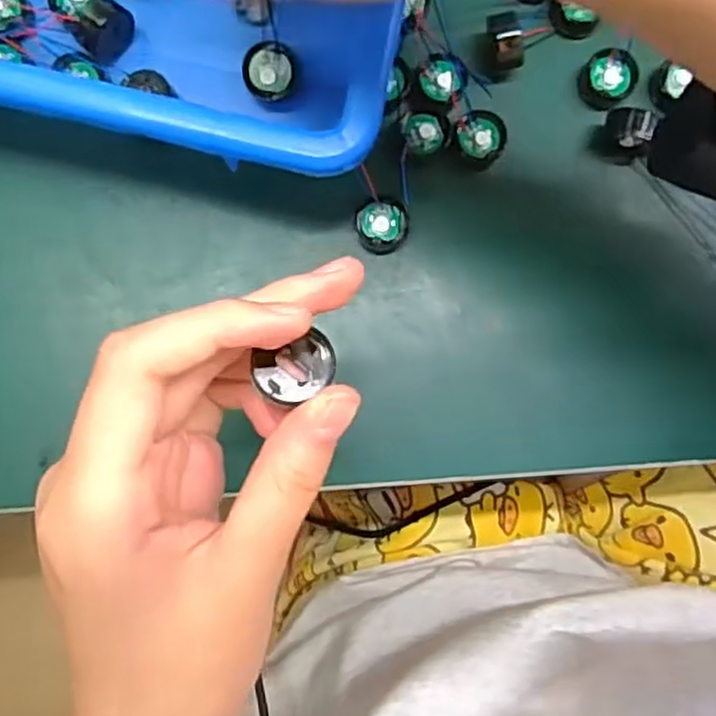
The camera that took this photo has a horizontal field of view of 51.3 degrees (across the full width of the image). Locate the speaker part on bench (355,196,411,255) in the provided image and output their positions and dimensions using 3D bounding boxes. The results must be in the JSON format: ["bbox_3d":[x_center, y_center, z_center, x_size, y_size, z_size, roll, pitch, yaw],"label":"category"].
[{"bbox_3d":[0.010,-0.052,0.290,0.021,0.010,0.021,0,86,-3],"label":"speaker part on bench"}]

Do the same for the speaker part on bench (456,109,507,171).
[{"bbox_3d":[0.048,-0.086,0.295,0.019,0.013,0.019,0,86,-3],"label":"speaker part on bench"}]

